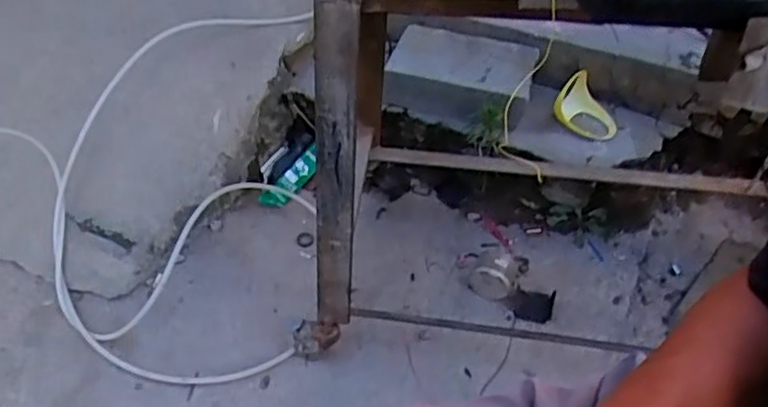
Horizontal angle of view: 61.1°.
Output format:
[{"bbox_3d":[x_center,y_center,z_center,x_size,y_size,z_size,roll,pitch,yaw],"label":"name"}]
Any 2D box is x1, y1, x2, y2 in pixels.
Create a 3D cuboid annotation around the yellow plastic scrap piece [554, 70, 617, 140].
[{"bbox_3d":[0.467,-0.221,1.484,0.145,0.110,0.087,18,48,16],"label":"yellow plastic scrap piece"}]

